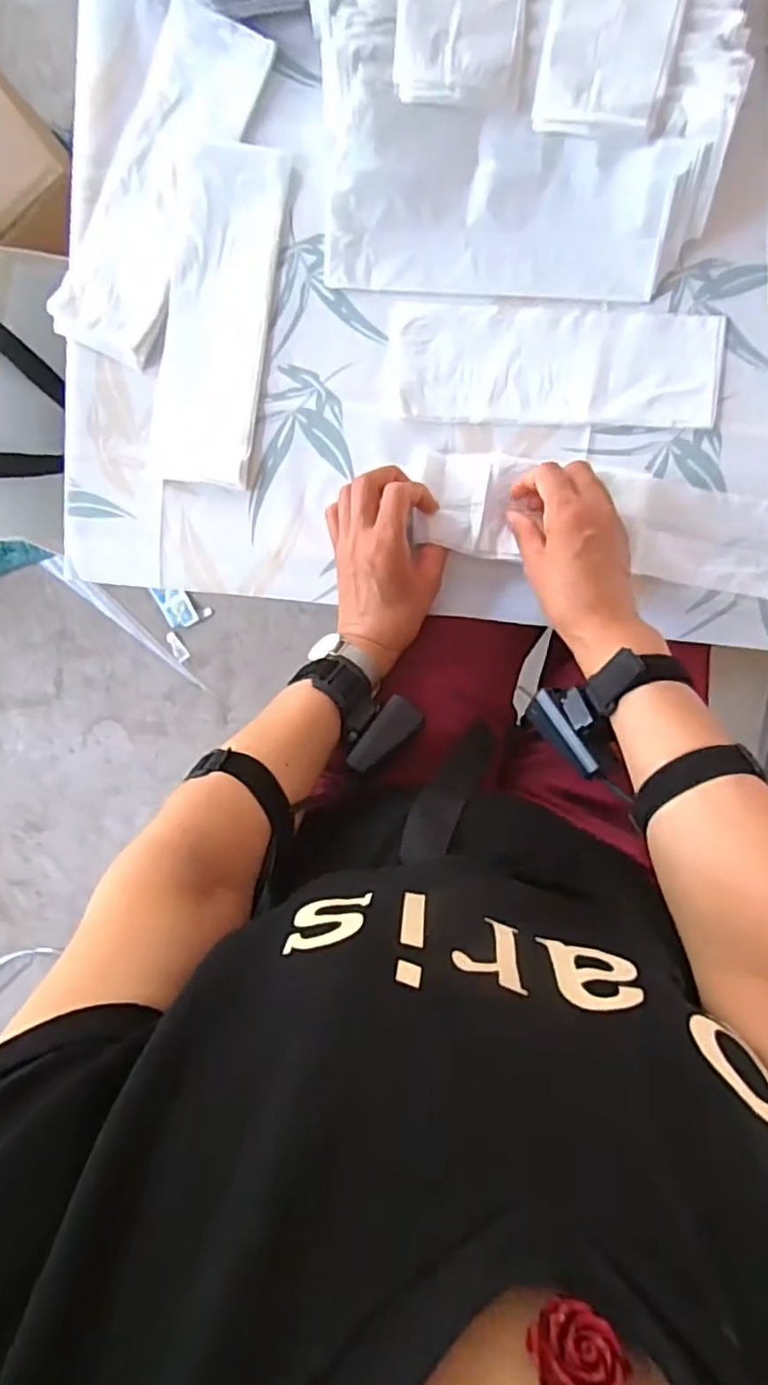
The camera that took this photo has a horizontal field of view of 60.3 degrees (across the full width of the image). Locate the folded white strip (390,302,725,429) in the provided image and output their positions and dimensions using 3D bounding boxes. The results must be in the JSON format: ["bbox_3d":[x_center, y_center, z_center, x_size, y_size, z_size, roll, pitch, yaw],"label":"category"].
[{"bbox_3d":[0.135,-0.258,0.523,0.252,0.004,0.087,4,98,4],"label":"folded white strip"}]

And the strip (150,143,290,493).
[{"bbox_3d":[-0.135,-0.302,0.538,0.086,0.010,0.255,11,98,3],"label":"strip"}]

